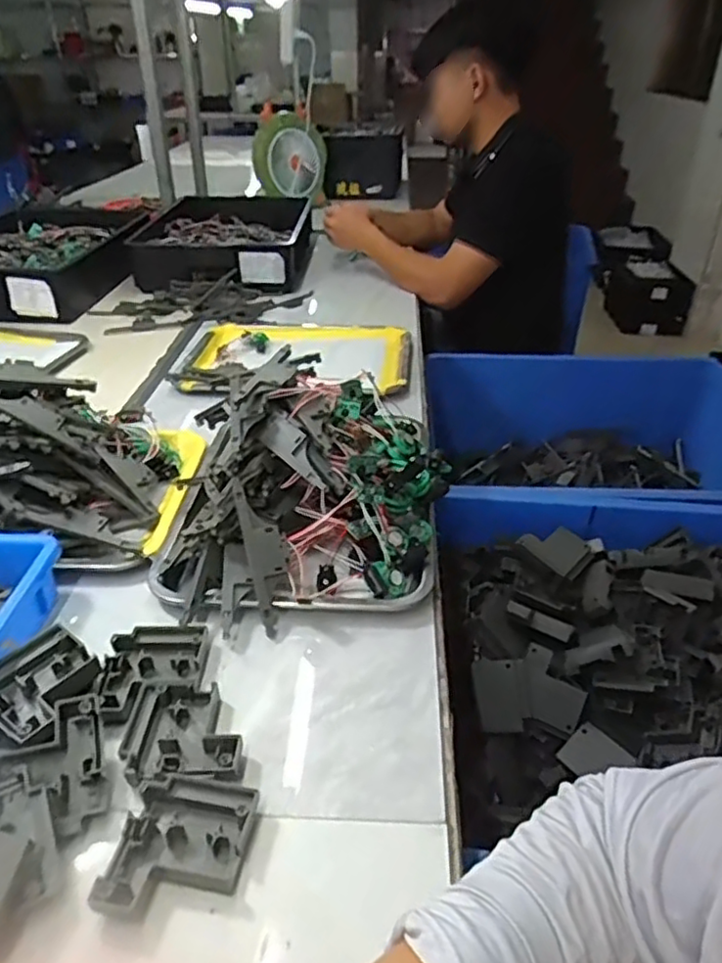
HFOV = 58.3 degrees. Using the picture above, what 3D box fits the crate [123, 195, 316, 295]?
[{"bbox_3d":[-0.313,-0.561,1.494,0.369,0.102,0.474,0,33,0],"label":"crate"}]

